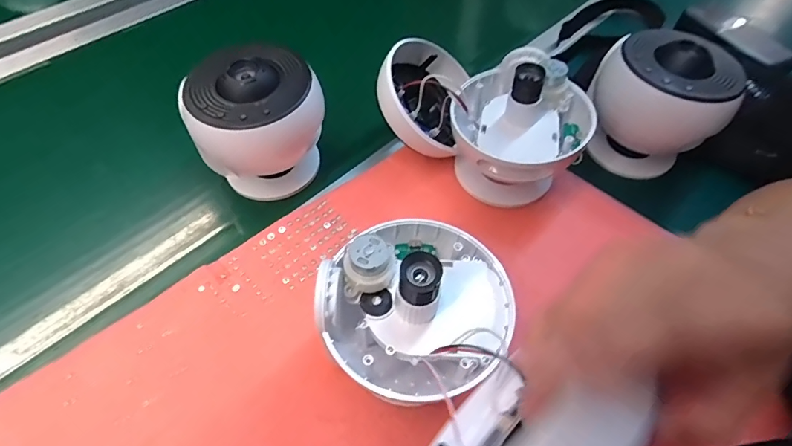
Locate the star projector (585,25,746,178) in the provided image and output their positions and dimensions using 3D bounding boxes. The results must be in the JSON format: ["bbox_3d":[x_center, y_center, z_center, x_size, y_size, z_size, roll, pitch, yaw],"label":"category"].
[{"bbox_3d":[0.241,-0.107,0.416,0.102,0.116,0.092,12,50,9],"label":"star projector"}]

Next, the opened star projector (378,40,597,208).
[{"bbox_3d":[0.072,-0.100,0.408,0.191,0.111,0.114,33,60,21],"label":"opened star projector"}]

